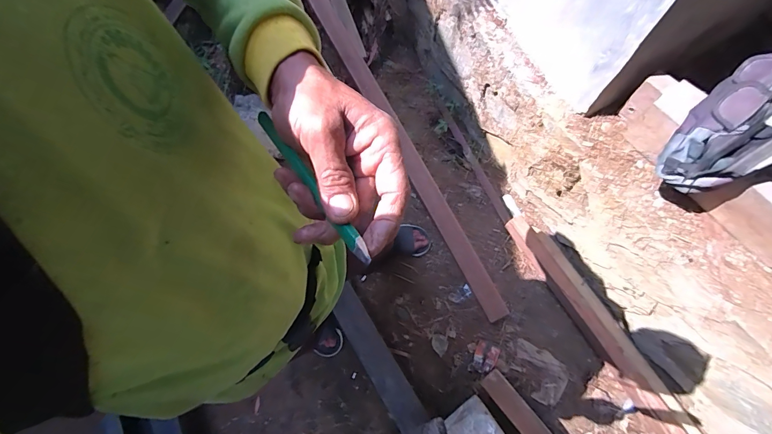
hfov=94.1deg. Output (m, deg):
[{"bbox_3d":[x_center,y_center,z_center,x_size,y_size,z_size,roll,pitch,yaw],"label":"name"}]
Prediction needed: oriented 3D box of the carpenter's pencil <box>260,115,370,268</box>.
[{"bbox_3d":[-0.056,-0.028,0.249,0.009,0.007,0.156,-35,59,-8],"label":"carpenter's pencil"}]

